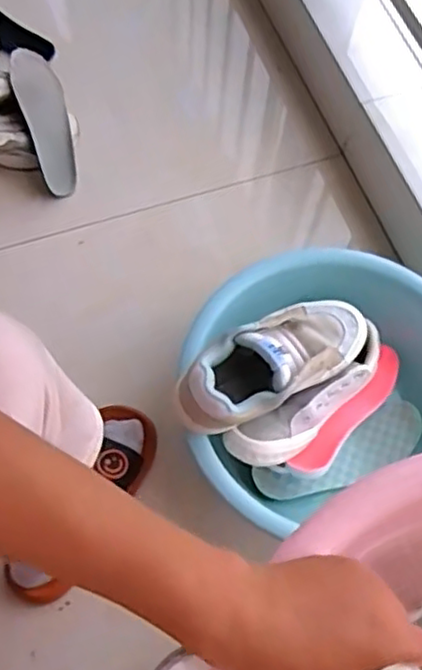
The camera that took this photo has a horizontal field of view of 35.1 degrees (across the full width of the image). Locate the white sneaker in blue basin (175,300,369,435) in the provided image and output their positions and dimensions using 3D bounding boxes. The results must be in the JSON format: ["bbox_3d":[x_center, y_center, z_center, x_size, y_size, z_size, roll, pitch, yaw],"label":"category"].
[{"bbox_3d":[0.072,0.033,0.756,0.245,0.088,0.097,-27,70,-28],"label":"white sneaker in blue basin"}]

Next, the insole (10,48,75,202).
[{"bbox_3d":[-0.244,-0.317,0.992,0.065,0.030,0.220,-16,94,-10],"label":"insole"}]

